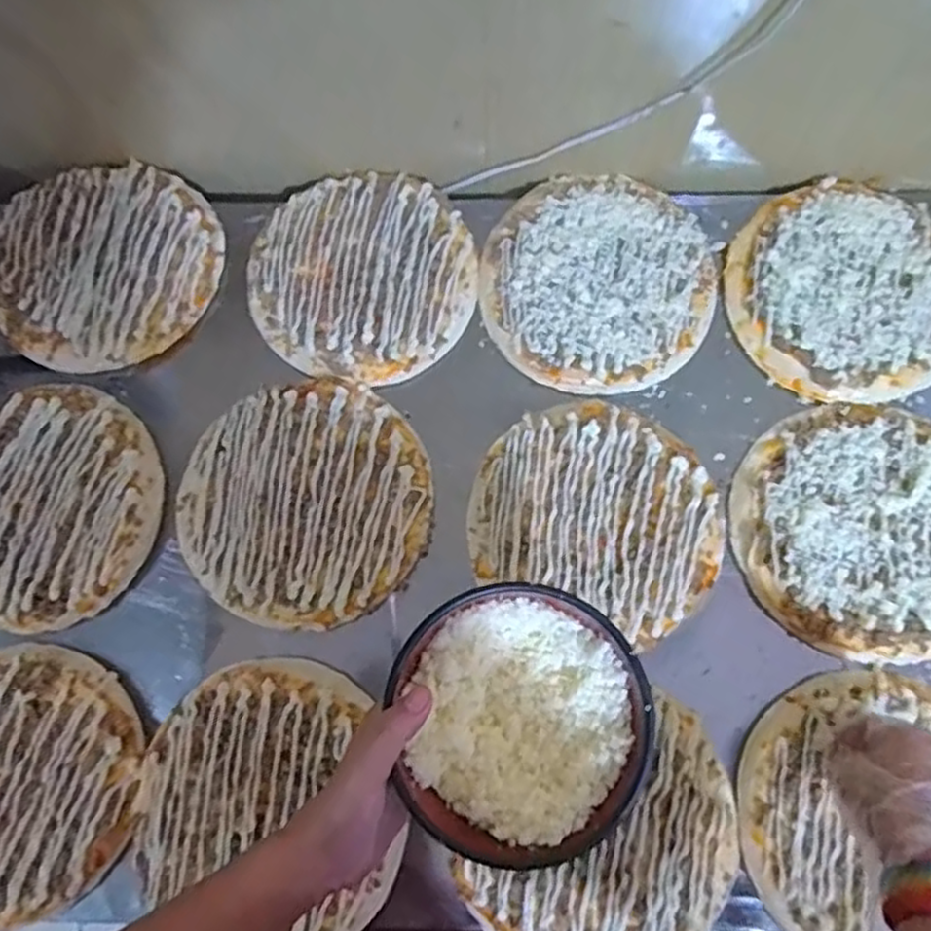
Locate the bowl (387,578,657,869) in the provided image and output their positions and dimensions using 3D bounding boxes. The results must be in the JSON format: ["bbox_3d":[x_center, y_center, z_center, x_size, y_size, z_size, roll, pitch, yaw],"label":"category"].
[{"bbox_3d":[0.033,0.141,0.401,0.131,0.051,0.141,0,75,1],"label":"bowl"}]

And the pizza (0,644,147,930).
[{"bbox_3d":[-0.347,0.242,0.536,0.201,0.018,0.189,0,75,1],"label":"pizza"}]

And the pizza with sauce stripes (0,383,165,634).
[{"bbox_3d":[-0.350,0.032,0.577,0.197,0.014,0.191,0,75,1],"label":"pizza with sauce stripes"}]

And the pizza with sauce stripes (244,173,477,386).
[{"bbox_3d":[-0.090,-0.171,0.633,0.191,0.018,0.192,0,75,1],"label":"pizza with sauce stripes"}]

